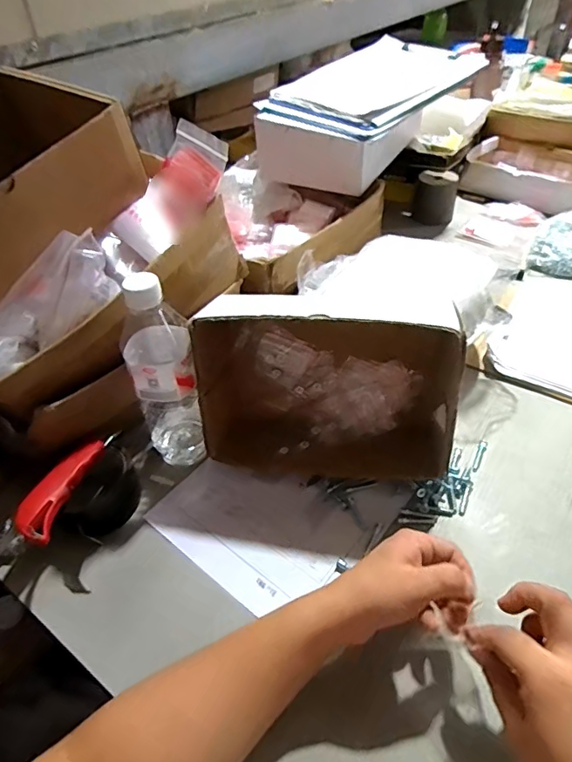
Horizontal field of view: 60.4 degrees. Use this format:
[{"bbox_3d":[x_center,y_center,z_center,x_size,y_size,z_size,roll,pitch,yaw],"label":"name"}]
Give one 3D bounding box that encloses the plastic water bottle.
[{"bbox_3d":[-0.123,-0.005,0.502,0.066,0.220,0.064,-17,45,-13],"label":"plastic water bottle"}]

